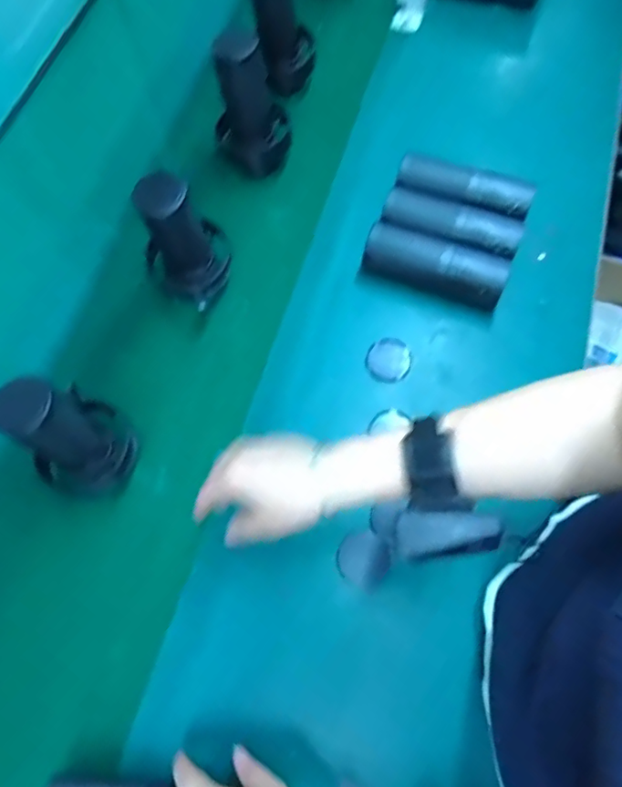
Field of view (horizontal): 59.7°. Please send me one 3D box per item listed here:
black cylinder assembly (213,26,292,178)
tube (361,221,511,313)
[{"bbox_3d":[-0.075,-0.355,0.670,0.089,0.149,0.070,-7,68,0],"label":"black cylinder assembly"},{"bbox_3d":[0.141,-0.144,0.632,0.163,0.049,0.054,20,70,11],"label":"tube"}]

